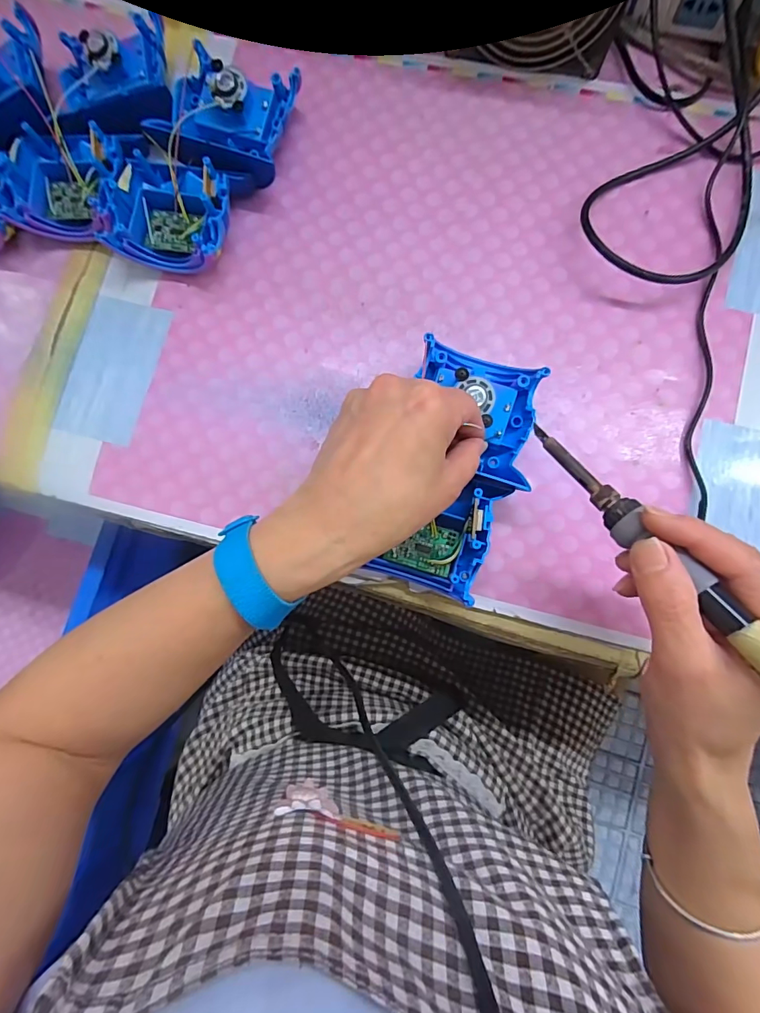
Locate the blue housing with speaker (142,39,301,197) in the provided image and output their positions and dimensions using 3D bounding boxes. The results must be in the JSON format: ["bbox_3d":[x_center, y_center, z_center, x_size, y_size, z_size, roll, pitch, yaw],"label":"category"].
[{"bbox_3d":[-0.115,-0.284,0.335,0.093,0.045,0.090,12,84,6],"label":"blue housing with speaker"}]

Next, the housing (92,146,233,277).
[{"bbox_3d":[-0.153,-0.213,0.332,0.091,0.036,0.080,13,84,6],"label":"housing"}]

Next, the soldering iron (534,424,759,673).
[{"bbox_3d":[0.145,0.041,0.197,0.015,0.014,0.238,-33,56,0],"label":"soldering iron"}]

